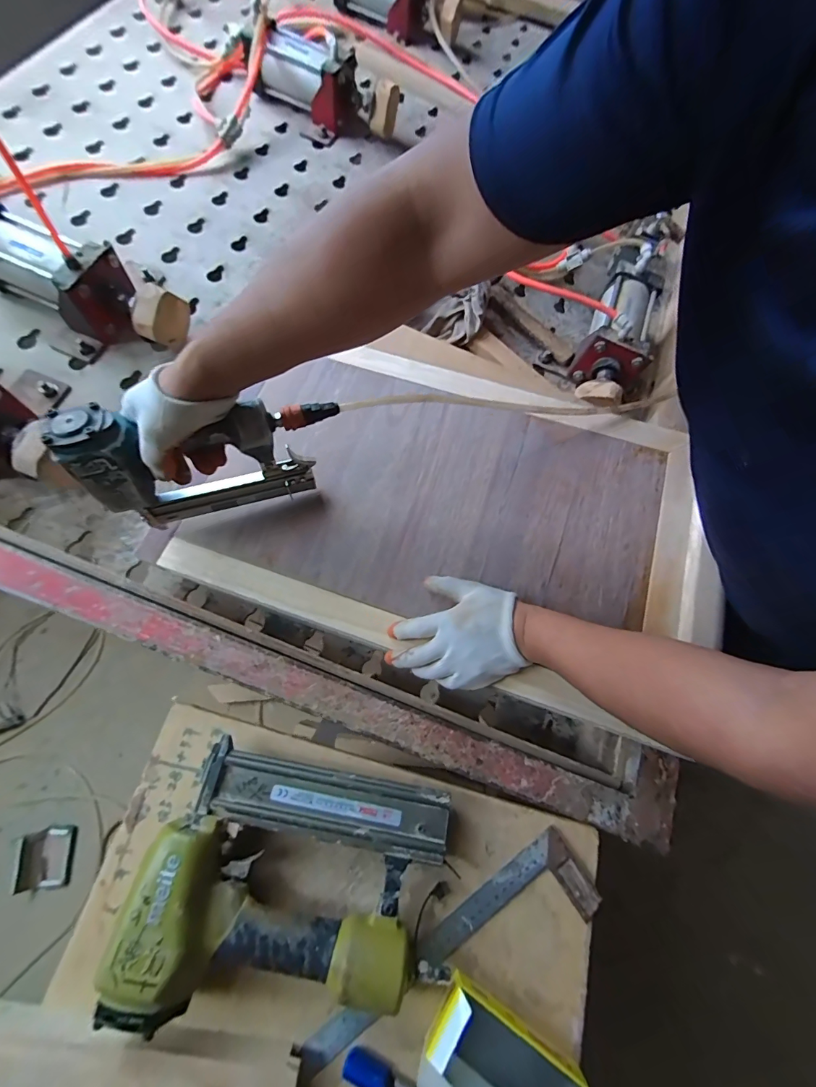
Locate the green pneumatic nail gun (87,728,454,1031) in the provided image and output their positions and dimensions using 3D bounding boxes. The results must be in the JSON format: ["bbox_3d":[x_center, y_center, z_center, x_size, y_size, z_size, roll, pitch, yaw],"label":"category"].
[{"bbox_3d":[-0.109,0.314,0.376,0.263,0.063,0.201,12,69,3],"label":"green pneumatic nail gun"}]

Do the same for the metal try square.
[{"bbox_3d":[0.042,0.396,0.386,0.300,0.013,0.073,-30,72,-12],"label":"metal try square"}]

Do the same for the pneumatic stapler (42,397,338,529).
[{"bbox_3d":[-0.206,-0.100,0.456,0.252,0.156,0.064,-19,72,-8],"label":"pneumatic stapler"}]

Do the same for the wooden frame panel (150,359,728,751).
[{"bbox_3d":[0.048,-0.058,0.537,0.644,0.056,0.402,17,71,4],"label":"wooden frame panel"}]

